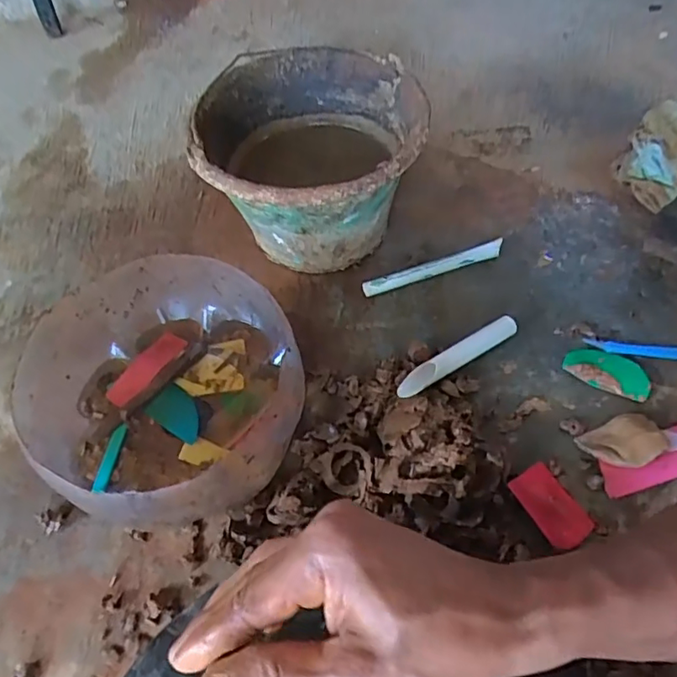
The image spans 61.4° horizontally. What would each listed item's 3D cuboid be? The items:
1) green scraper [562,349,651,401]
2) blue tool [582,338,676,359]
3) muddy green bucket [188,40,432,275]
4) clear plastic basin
[{"bbox_3d":[0.274,0.033,0.583,0.082,0.007,0.042,20,59,18],"label":"green scraper"},{"bbox_3d":[0.326,0.012,0.590,0.133,0.010,0.014,5,55,8],"label":"blue tool"},{"bbox_3d":[-0.027,-0.191,0.674,0.236,0.179,0.258,-2,55,3],"label":"muddy green bucket"},{"bbox_3d":[-0.156,0.053,0.548,0.250,0.128,0.237,-2,55,3],"label":"clear plastic basin"}]

